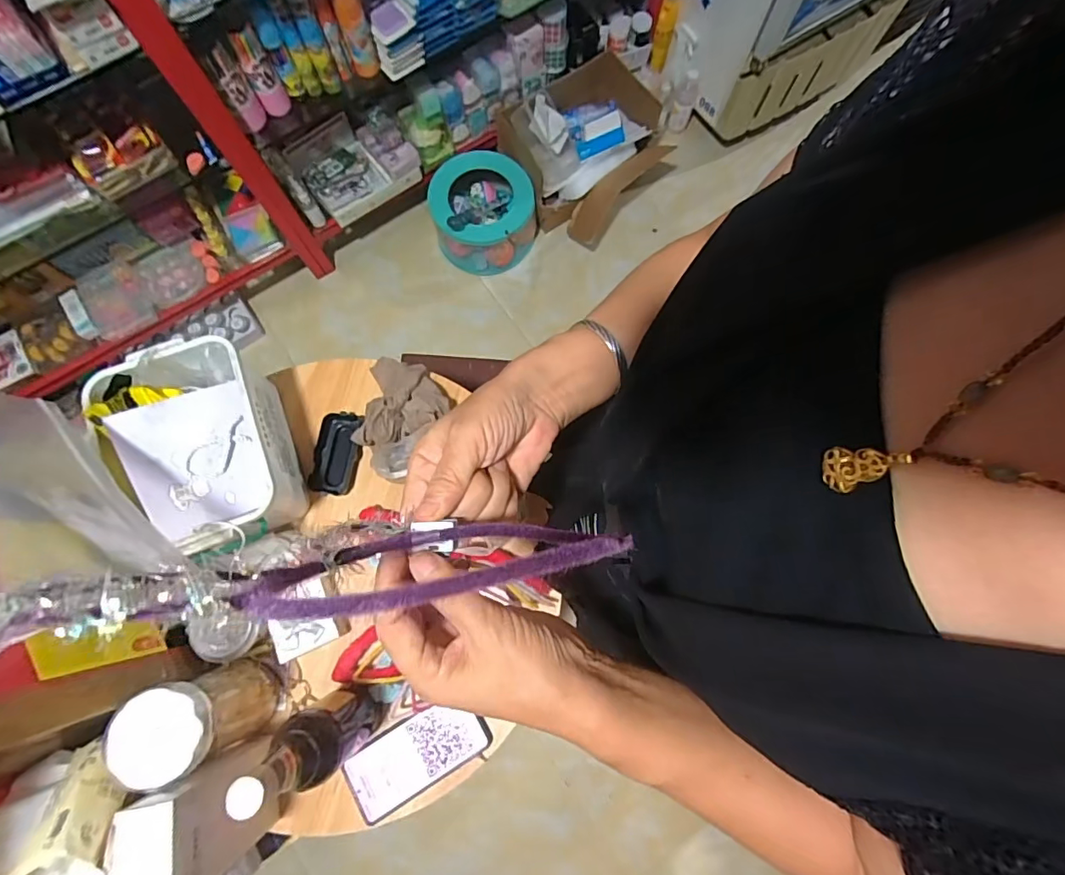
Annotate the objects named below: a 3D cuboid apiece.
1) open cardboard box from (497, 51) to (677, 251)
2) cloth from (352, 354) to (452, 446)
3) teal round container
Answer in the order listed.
[{"bbox_3d":[0.200,-0.853,1.462,0.514,0.225,0.372,-37,79,-9],"label":"open cardboard box"},{"bbox_3d":[-0.171,-0.049,0.661,0.116,0.046,0.122,8,76,2],"label":"cloth"},{"bbox_3d":[-0.137,-0.637,1.439,0.285,0.210,0.265,0,76,0],"label":"teal round container"}]

